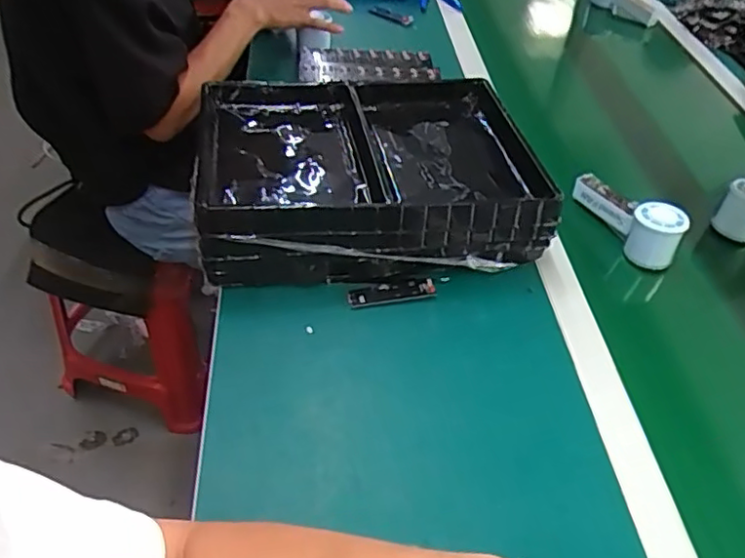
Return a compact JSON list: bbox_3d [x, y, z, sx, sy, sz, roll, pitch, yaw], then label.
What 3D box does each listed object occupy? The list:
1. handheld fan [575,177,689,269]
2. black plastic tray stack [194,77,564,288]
[{"bbox_3d":[0.304,-0.079,0.750,0.046,0.063,0.149,-16,48,-20],"label":"handheld fan"},{"bbox_3d":[0.000,-0.136,0.765,0.407,0.093,0.312,-4,45,-9],"label":"black plastic tray stack"}]

